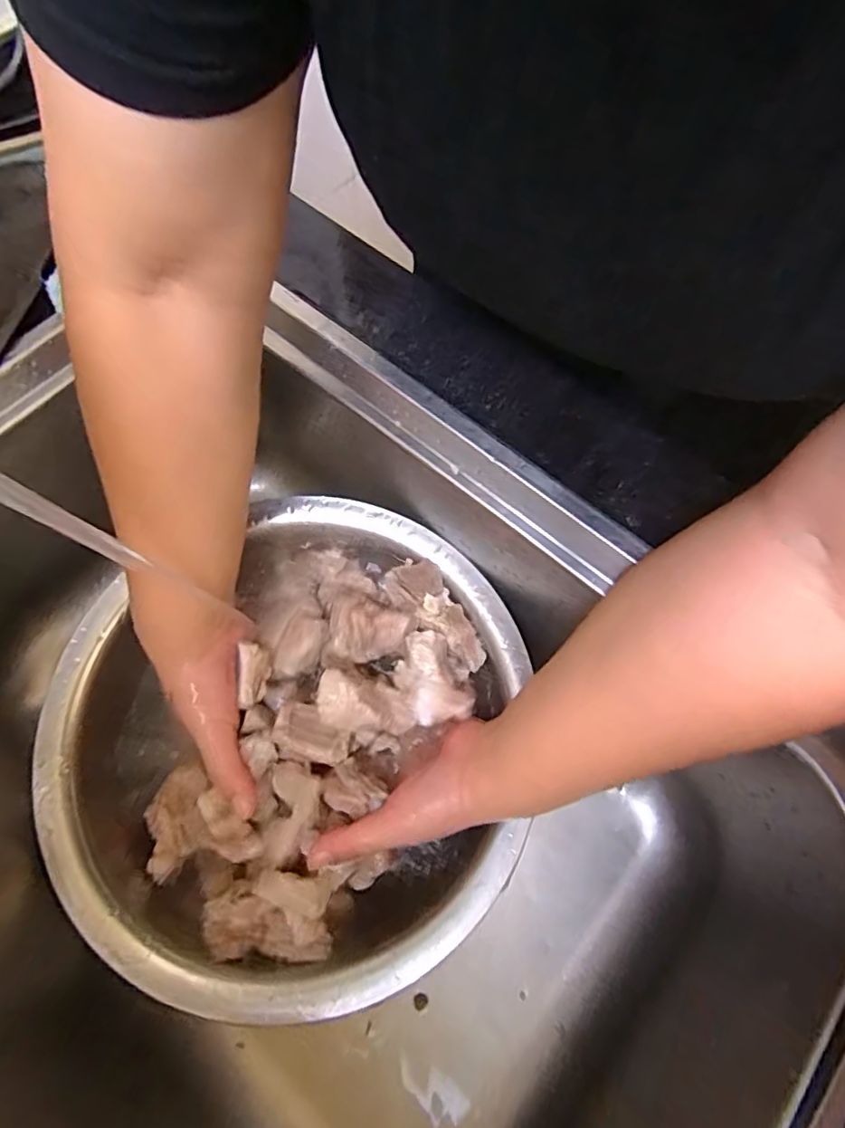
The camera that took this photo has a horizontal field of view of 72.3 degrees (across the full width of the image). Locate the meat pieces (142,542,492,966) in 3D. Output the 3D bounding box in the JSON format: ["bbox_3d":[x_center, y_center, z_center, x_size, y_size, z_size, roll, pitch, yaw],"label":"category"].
[{"bbox_3d":[-0.071,0.105,0.367,0.157,0.077,0.239,22,72,7],"label":"meat pieces"}]

